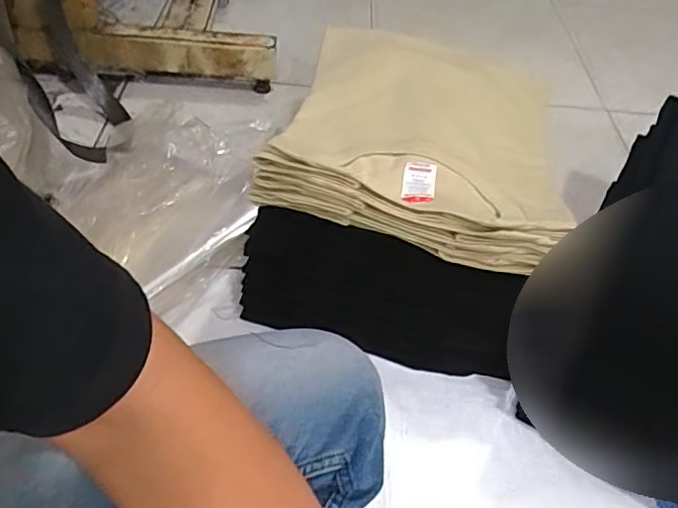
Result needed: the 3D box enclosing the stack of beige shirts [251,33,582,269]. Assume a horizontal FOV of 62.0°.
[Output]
[{"bbox_3d":[0.090,-0.129,0.582,0.283,0.057,0.297,15,50,7],"label":"stack of beige shirts"}]

